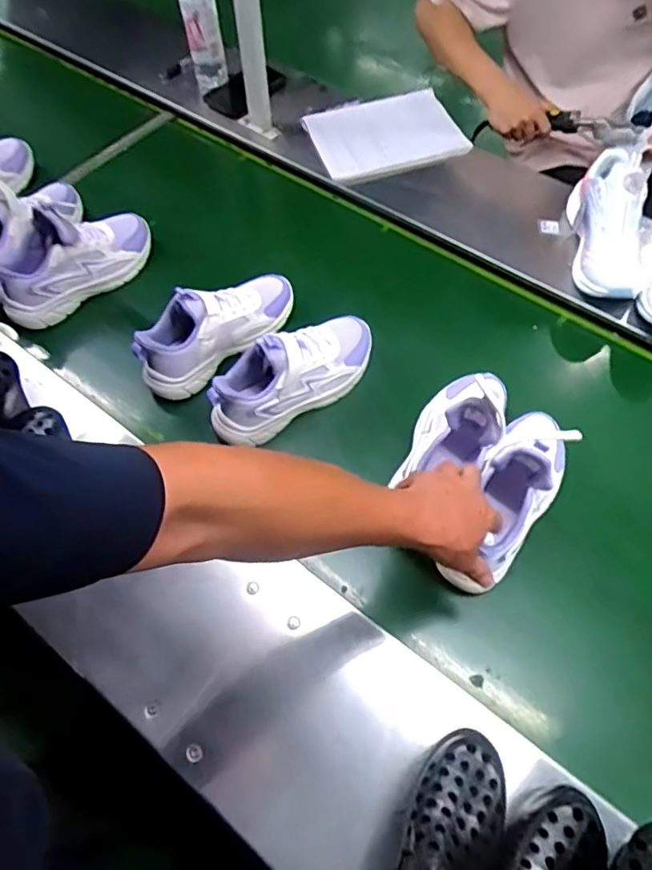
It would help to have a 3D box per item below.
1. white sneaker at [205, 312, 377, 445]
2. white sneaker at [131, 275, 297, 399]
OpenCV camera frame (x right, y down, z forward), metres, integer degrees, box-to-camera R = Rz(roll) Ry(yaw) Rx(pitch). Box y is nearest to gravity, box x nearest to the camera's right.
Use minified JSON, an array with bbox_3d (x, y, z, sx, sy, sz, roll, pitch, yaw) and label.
[{"bbox_3d":[-0.043,-0.092,0.740,0.254,0.120,0.087,-36,67,-18],"label":"white sneaker"},{"bbox_3d":[-0.155,-0.159,0.790,0.252,0.108,0.086,-41,68,-20],"label":"white sneaker"}]

